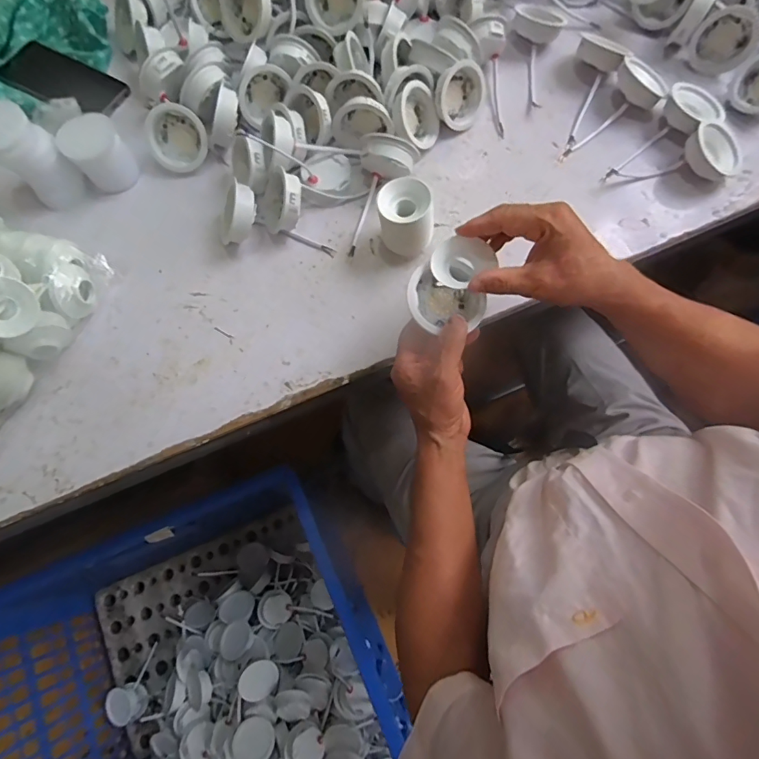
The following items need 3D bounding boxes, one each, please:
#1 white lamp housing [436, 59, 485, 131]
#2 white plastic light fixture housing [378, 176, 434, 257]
[{"bbox_3d":[0.100,-0.353,0.574,0.070,0.069,0.026,-56,42,7],"label":"white lamp housing"},{"bbox_3d":[0.029,-0.176,0.510,0.058,0.069,0.055,0,73,1],"label":"white plastic light fixture housing"}]

